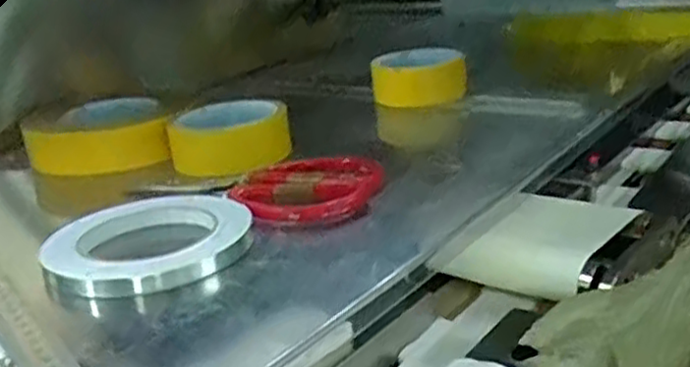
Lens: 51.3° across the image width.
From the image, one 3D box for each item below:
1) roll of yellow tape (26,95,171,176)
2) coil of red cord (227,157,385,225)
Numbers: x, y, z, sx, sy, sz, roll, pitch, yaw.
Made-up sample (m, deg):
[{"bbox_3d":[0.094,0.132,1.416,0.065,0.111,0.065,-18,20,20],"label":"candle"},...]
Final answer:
[{"bbox_3d":[-0.208,-0.036,0.603,0.112,0.044,0.122,-13,20,-20],"label":"roll of yellow tape"},{"bbox_3d":[-0.025,0.004,0.473,0.097,0.016,0.087,-4,19,6],"label":"coil of red cord"}]

